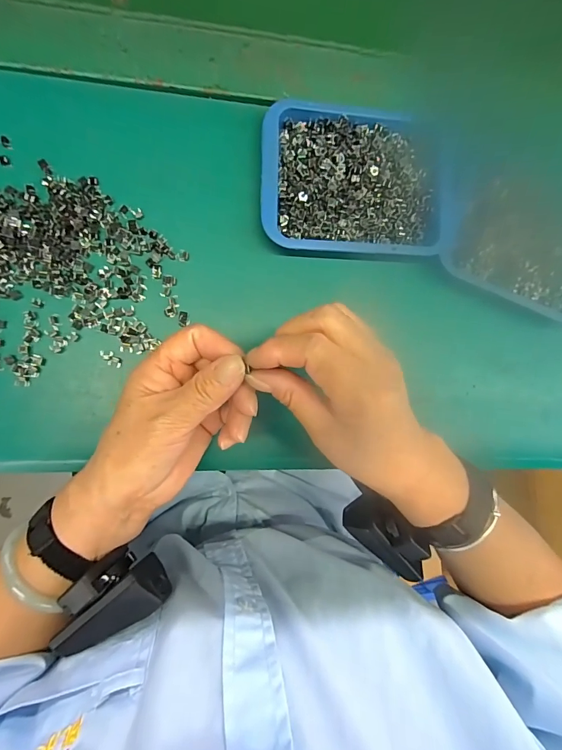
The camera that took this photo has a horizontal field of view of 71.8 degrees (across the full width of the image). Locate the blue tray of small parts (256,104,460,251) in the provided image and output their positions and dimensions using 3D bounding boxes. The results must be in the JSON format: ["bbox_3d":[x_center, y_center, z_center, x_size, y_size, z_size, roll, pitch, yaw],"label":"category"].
[{"bbox_3d":[0.068,-0.158,0.322,0.165,0.021,0.117,1,91,-8],"label":"blue tray of small parts"}]

